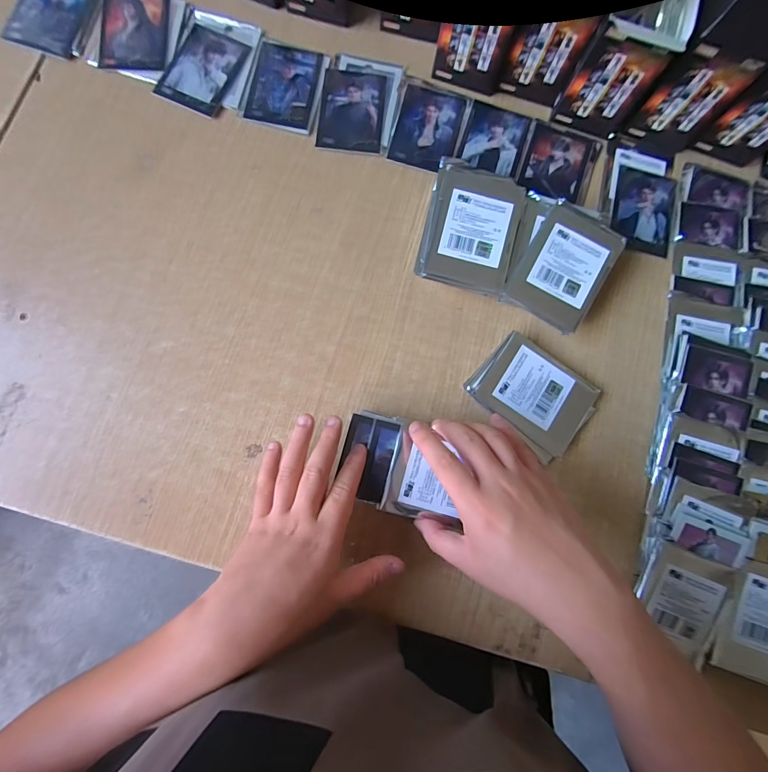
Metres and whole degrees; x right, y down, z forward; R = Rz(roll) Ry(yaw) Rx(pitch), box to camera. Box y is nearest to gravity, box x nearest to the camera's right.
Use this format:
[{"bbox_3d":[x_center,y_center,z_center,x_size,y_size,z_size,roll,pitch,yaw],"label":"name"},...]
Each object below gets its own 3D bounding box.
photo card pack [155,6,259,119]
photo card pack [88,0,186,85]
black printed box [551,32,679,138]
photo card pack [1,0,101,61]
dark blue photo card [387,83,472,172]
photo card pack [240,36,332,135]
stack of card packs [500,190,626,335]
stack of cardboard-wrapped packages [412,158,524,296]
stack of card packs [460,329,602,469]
[{"bbox_3d":[-0.187,-0.353,0.397,0.082,0.004,0.122,15,82,-2],"label":"photo card pack"},{"bbox_3d":[-0.265,-0.384,0.395,0.083,0.004,0.109,8,82,-3],"label":"photo card pack"},{"bbox_3d":[0.233,-0.303,0.375,0.082,0.091,0.014,13,82,-2],"label":"black printed box"},{"bbox_3d":[-0.350,-0.408,0.393,0.079,0.007,0.110,11,82,-2],"label":"photo card pack"},{"bbox_3d":[0.051,-0.287,0.405,0.073,0.004,0.096,15,82,-2],"label":"dark blue photo card"},{"bbox_3d":[-0.107,-0.332,0.402,0.077,0.004,0.105,12,82,-2],"label":"photo card pack"},{"bbox_3d":[0.172,-0.123,0.372,0.097,0.039,0.115,26,82,0],"label":"stack of card packs"},{"bbox_3d":[0.087,-0.157,0.368,0.089,0.043,0.123,13,82,-2],"label":"stack of cardboard-wrapped packages"},{"bbox_3d":[0.151,0.005,0.364,0.113,0.016,0.091,41,82,2],"label":"stack of card packs"}]

